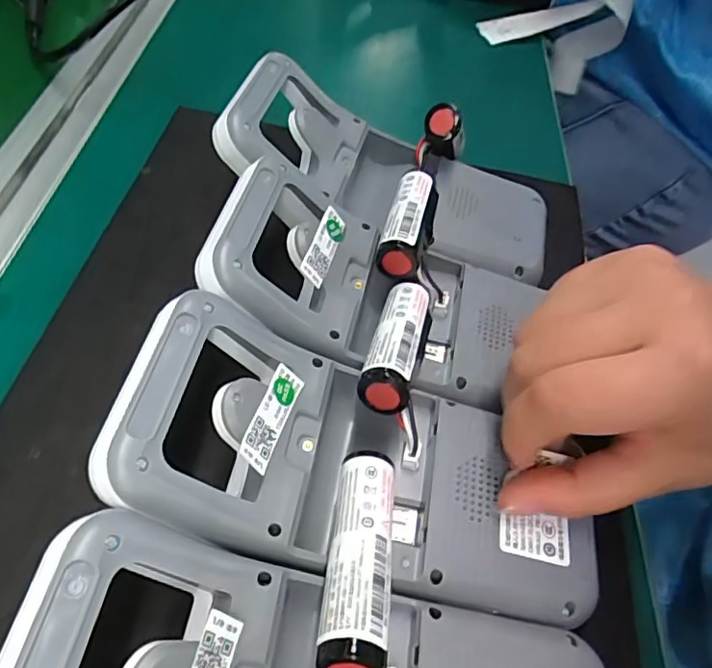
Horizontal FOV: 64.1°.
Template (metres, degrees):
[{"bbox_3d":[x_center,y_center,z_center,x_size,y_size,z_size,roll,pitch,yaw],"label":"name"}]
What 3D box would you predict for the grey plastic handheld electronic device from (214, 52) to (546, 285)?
[{"bbox_3d":[0.017,-0.077,0.289,0.164,0.038,0.073,23,53,-9],"label":"grey plastic handheld electronic device"}]

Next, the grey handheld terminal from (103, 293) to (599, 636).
[{"bbox_3d":[0.001,0.050,0.204,0.164,0.044,0.077,23,52,-11],"label":"grey handheld terminal"}]

